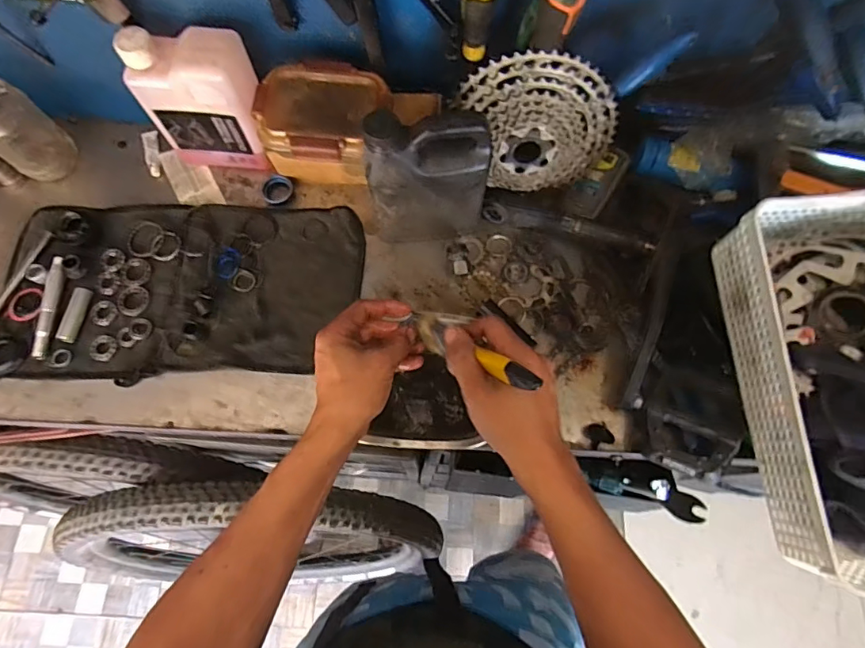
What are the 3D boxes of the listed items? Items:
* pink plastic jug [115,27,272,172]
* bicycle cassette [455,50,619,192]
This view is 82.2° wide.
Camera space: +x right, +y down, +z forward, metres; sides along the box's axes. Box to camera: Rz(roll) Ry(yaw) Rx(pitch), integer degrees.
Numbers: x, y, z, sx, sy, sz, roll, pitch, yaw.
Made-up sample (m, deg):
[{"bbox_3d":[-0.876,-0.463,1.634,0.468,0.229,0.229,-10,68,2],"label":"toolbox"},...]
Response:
[{"bbox_3d":[-0.262,-0.259,0.598,0.132,0.179,0.075,13,71,4],"label":"pink plastic jug"},{"bbox_3d":[0.117,-0.222,0.563,0.172,0.164,0.040,-1,47,-1],"label":"bicycle cassette"}]

